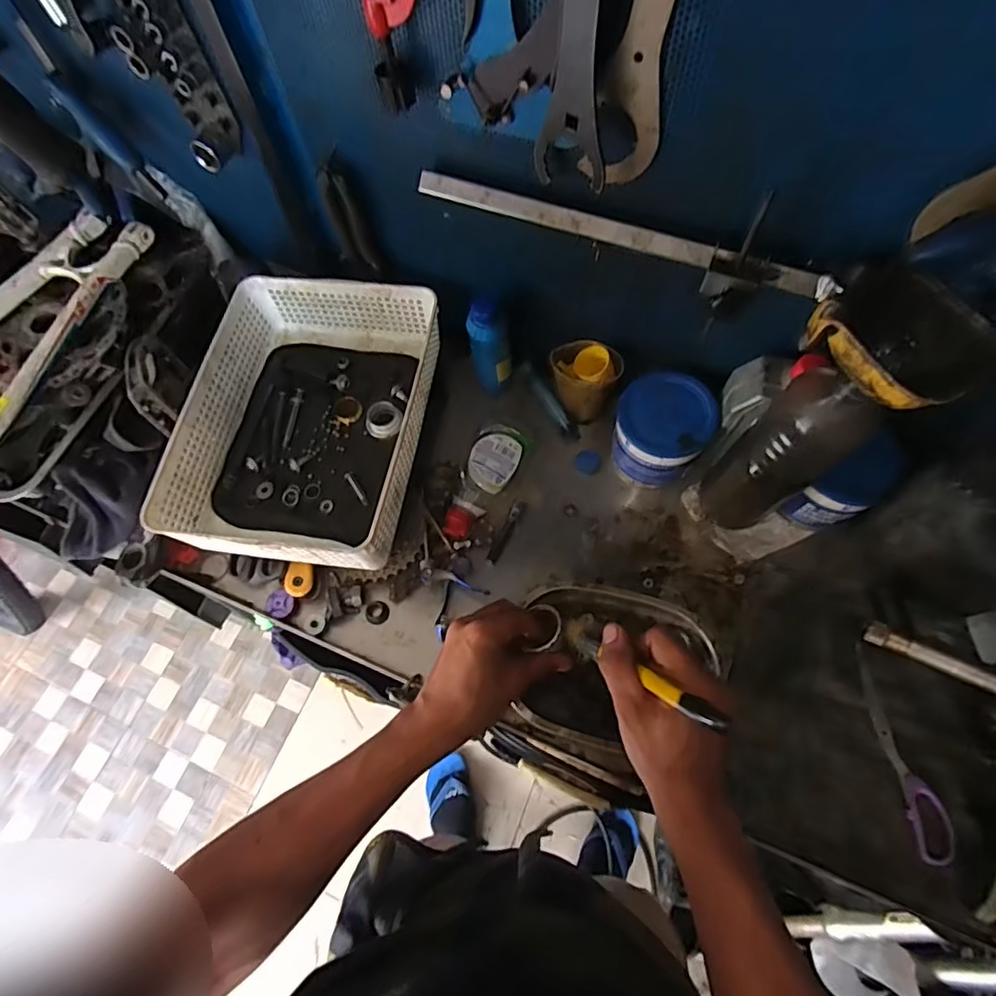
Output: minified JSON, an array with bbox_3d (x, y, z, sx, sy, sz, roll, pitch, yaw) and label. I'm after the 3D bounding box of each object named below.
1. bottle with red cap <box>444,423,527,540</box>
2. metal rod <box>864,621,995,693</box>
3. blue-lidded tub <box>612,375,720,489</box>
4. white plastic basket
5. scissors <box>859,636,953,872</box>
[{"bbox_3d":[-0.016,-0.017,0.651,0.060,0.048,0.144,19,68,12],"label":"bottle with red cap"},{"bbox_3d":[0.414,0.151,0.515,0.116,0.014,0.022,24,69,29],"label":"metal rod"},{"bbox_3d":[0.184,-0.072,0.626,0.100,0.104,0.093,-1,66,3],"label":"blue-lidded tub"},{"bbox_3d":[-0.213,-0.091,0.629,0.245,0.089,0.327,6,66,6],"label":"white plastic basket"},{"bbox_3d":[0.394,0.241,0.533,0.038,0.014,0.193,-5,66,1],"label":"scissors"}]

